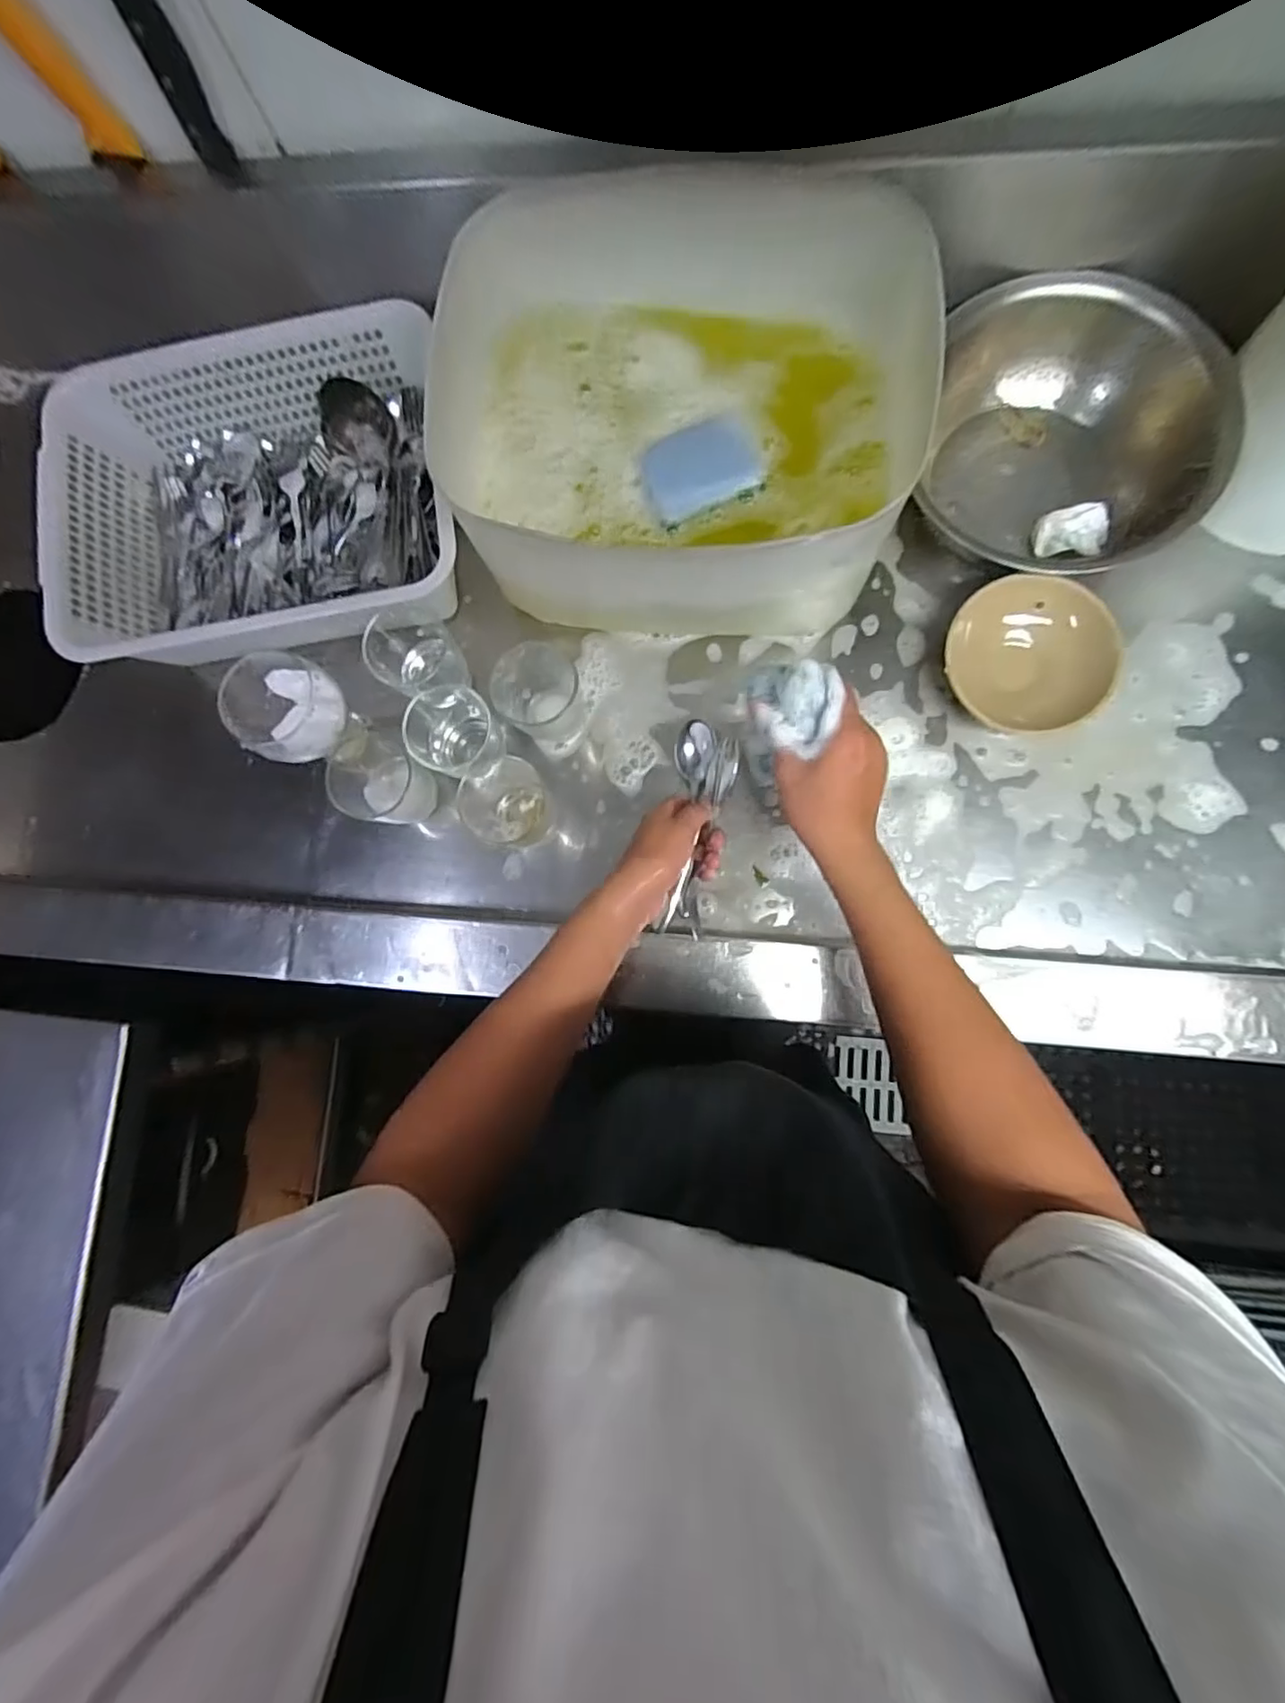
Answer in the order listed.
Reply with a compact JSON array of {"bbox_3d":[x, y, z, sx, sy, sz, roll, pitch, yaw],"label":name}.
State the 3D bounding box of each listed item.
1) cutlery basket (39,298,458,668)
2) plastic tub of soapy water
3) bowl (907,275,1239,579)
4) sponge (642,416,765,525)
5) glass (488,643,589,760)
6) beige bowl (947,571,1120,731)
[{"bbox_3d":[-0.362,-0.334,0.606,0.355,0.102,0.293,-9,83,4],"label":"cutlery basket"},{"bbox_3d":[0.033,-0.389,0.558,0.351,0.181,0.329,5,85,6],"label":"plastic tub of soapy water"},{"bbox_3d":[0.381,-0.368,0.560,0.218,0.107,0.225,-1,84,5],"label":"bowl"},{"bbox_3d":[0.050,-0.326,0.540,0.096,0.023,0.064,-23,82,3],"label":"sponge"},{"bbox_3d":[-0.093,-0.145,0.595,0.077,0.082,0.084,-1,84,5],"label":"glass"},{"bbox_3d":[0.342,-0.176,0.564,0.137,0.063,0.120,2,84,6],"label":"beige bowl"}]

